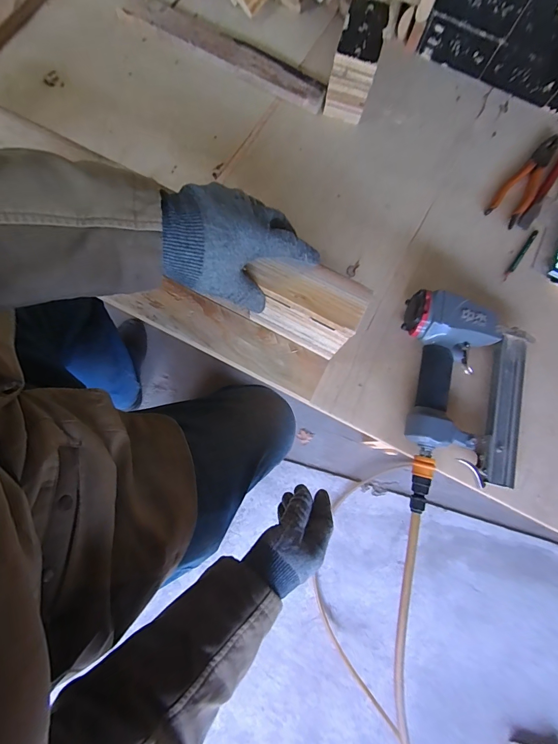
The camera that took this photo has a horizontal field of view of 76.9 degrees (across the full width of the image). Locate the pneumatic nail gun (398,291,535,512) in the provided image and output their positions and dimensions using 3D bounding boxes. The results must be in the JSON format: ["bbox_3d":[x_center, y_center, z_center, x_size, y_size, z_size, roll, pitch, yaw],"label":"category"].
[{"bbox_3d":[0.239,0.037,0.439,0.158,0.059,0.268,7,78,-3],"label":"pneumatic nail gun"}]

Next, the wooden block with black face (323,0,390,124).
[{"bbox_3d":[0.115,-0.467,0.533,0.065,0.094,0.125,17,78,-1],"label":"wooden block with black face"}]

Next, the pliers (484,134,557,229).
[{"bbox_3d":[0.391,-0.306,0.551,0.048,0.011,0.186,37,77,4],"label":"pliers"}]

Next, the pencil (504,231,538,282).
[{"bbox_3d":[0.362,-0.175,0.526,0.008,0.007,0.098,37,77,4],"label":"pencil"}]

